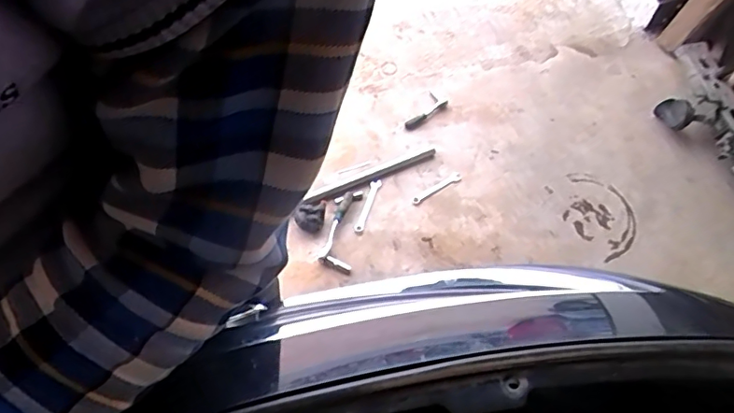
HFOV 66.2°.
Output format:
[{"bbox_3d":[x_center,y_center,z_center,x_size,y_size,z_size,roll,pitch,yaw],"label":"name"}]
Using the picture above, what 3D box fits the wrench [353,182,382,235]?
[{"bbox_3d":[0.001,0.000,1.481,0.028,0.006,0.164,18,63,7],"label":"wrench"}]

